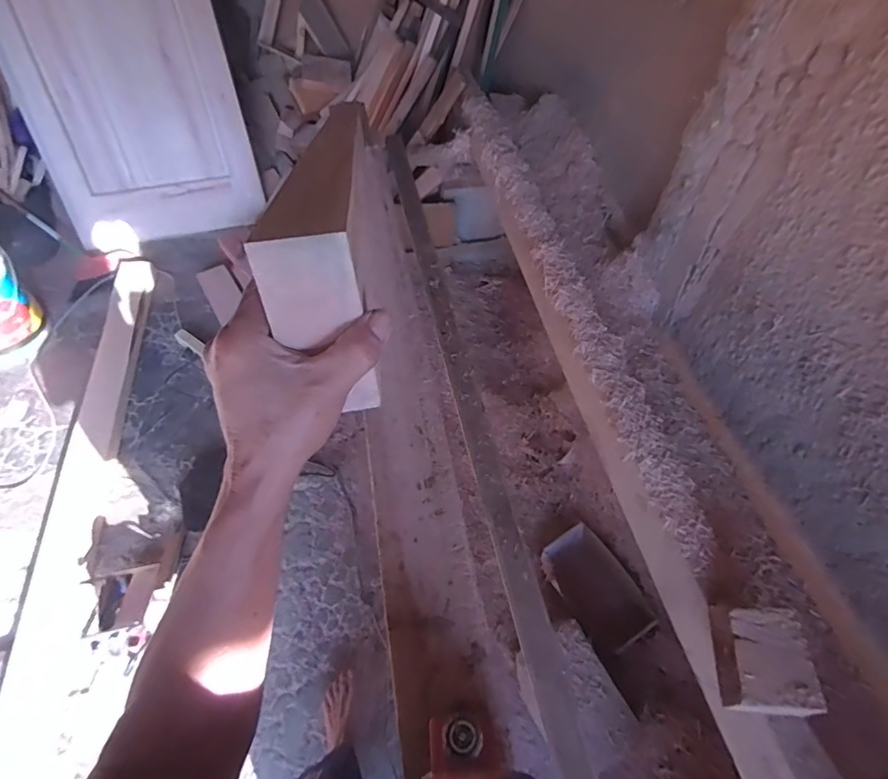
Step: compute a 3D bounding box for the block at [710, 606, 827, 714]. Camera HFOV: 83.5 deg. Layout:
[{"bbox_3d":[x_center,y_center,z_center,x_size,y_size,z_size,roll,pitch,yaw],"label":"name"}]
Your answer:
[{"bbox_3d":[0.408,0.344,0.634,0.094,0.061,0.121,10,54,5],"label":"block"}]

